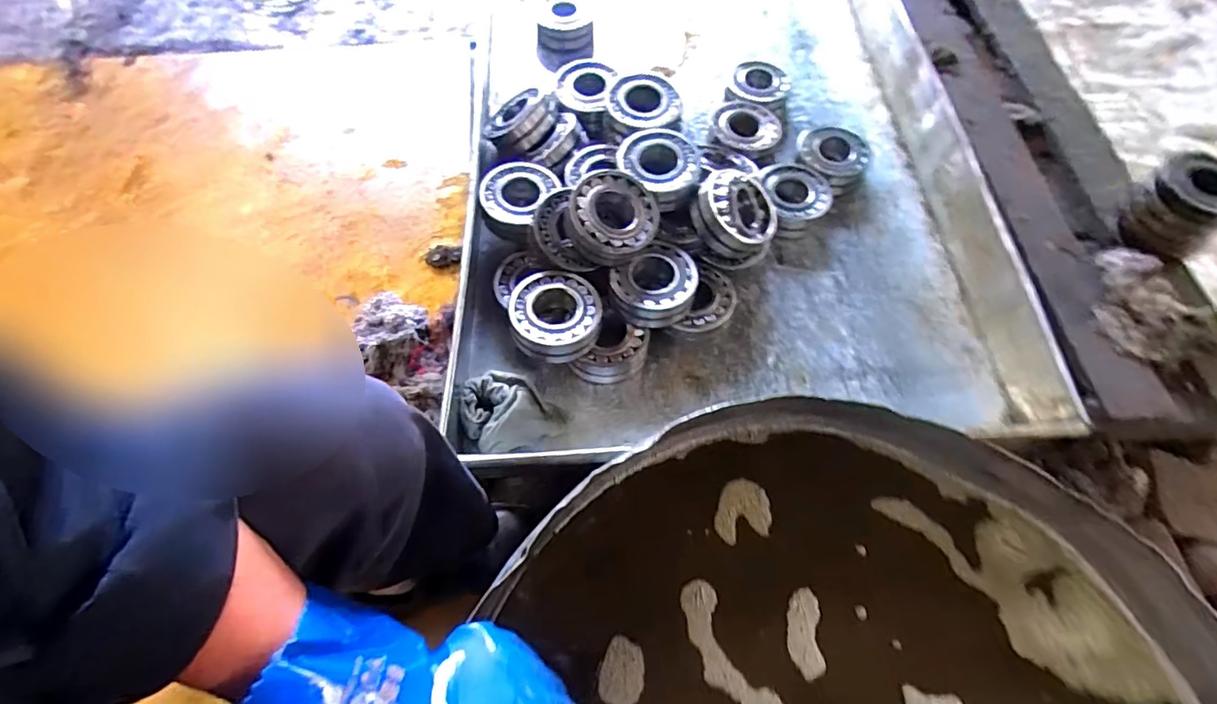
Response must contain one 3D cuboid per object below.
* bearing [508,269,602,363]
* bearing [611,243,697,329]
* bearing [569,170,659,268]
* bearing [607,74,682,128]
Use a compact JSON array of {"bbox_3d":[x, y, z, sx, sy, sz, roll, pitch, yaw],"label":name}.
[{"bbox_3d":[-0.065,-0.045,0.682,0.111,0.040,0.111,-5,62,-4],"label":"bearing"},{"bbox_3d":[0.061,-0.080,0.712,0.113,0.047,0.092,-30,67,-16],"label":"bearing"},{"bbox_3d":[0.005,-0.167,0.691,0.116,0.041,0.110,2,77,-10],"label":"bearing"},{"bbox_3d":[0.051,-0.348,0.770,0.090,0.030,0.086,1,62,-1],"label":"bearing"}]

